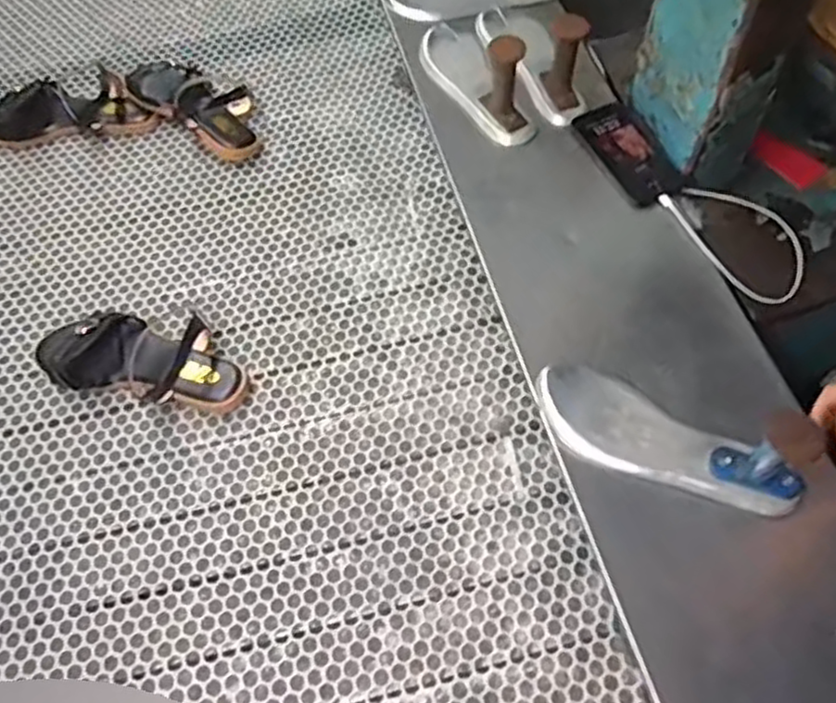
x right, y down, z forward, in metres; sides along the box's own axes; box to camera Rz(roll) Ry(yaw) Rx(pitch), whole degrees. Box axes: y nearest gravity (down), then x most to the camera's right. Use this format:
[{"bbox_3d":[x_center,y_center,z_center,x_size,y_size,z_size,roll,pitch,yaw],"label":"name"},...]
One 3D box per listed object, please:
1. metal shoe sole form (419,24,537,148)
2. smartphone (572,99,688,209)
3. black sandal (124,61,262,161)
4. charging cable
[{"bbox_3d":[0.060,-0.369,0.902,0.084,0.115,0.246,-21,49,-9],"label":"metal shoe sole form"},{"bbox_3d":[0.250,-0.241,0.843,0.082,0.008,0.153,-24,62,-11],"label":"smartphone"},{"bbox_3d":[-0.282,-0.326,0.929,0.205,0.047,0.094,33,67,19],"label":"black sandal"},{"bbox_3d":[0.362,-0.130,0.798,0.115,0.031,0.165,-25,63,-12],"label":"charging cable"}]

